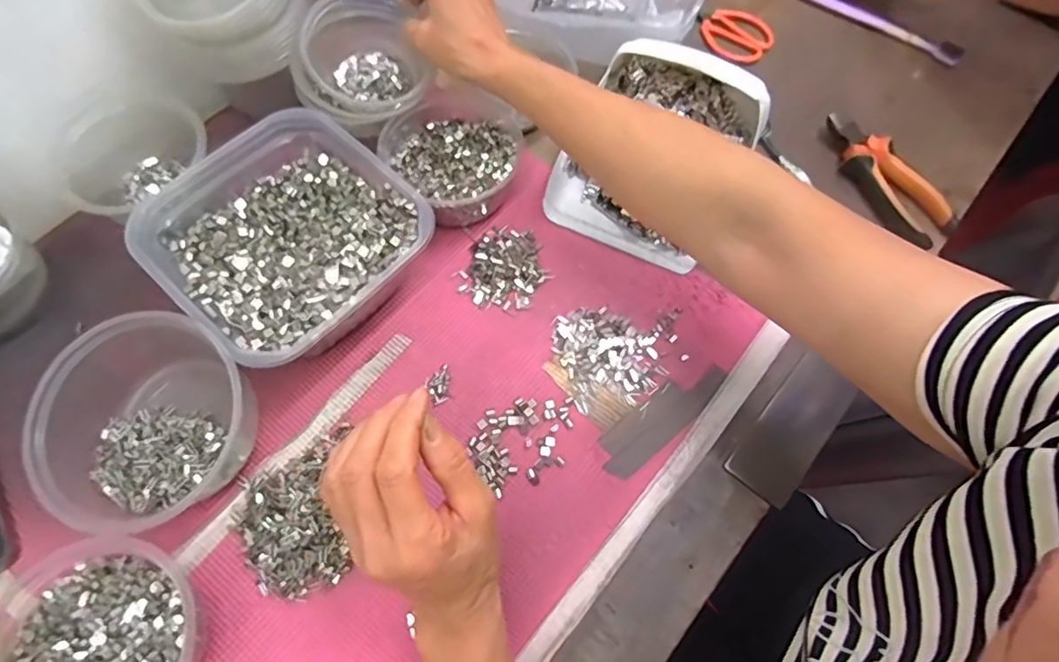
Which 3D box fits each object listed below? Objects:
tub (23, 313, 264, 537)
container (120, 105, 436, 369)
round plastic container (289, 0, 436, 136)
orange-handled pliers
[{"bbox_3d":[-0.254,0.061,0.389,0.115,0.080,0.140,17,67,4],"label":"tub"},{"bbox_3d":[-0.186,-0.069,0.445,0.181,0.072,0.172,41,71,13],"label":"container"},{"bbox_3d":[-0.142,-0.225,0.484,0.107,0.064,0.102,1,67,-3],"label":"round plastic container"},{"bbox_3d":[0.331,-0.142,0.540,0.056,0.032,0.145,-28,71,-14],"label":"orange-handled pliers"}]

